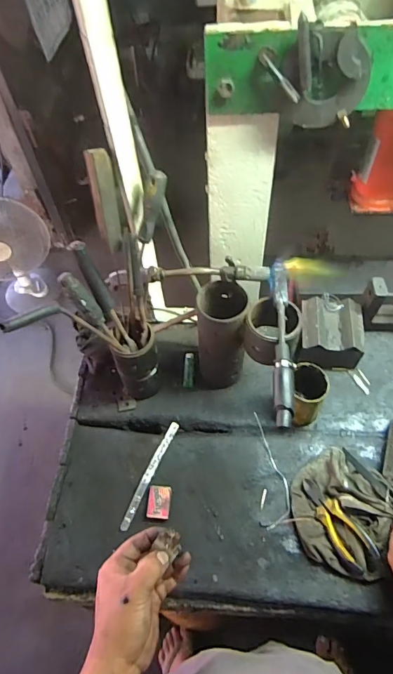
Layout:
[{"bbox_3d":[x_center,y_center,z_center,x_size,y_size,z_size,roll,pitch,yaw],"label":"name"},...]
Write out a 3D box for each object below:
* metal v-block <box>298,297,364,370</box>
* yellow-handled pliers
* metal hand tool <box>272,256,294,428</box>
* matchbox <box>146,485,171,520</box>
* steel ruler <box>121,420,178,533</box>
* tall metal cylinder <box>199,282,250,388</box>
[{"bbox_3d":[0.277,-0.004,0.856,0.124,0.095,0.130,4,56,6],"label":"metal v-block"},{"bbox_3d":[0.226,0.307,0.682,0.051,0.031,0.150,-29,59,-16],"label":"yellow-handled pliers"},{"bbox_3d":[0.132,-0.006,0.636,0.027,0.024,0.293,3,56,5],"label":"metal hand tool"},{"bbox_3d":[-0.067,0.296,0.743,0.040,0.007,0.055,2,56,5],"label":"matchbox"},{"bbox_3d":[-0.085,0.252,0.770,0.019,0.009,0.210,19,59,16],"label":"steel ruler"},{"bbox_3d":[0.047,0.003,0.773,0.088,0.216,0.093,0,56,4],"label":"tall metal cylinder"}]

